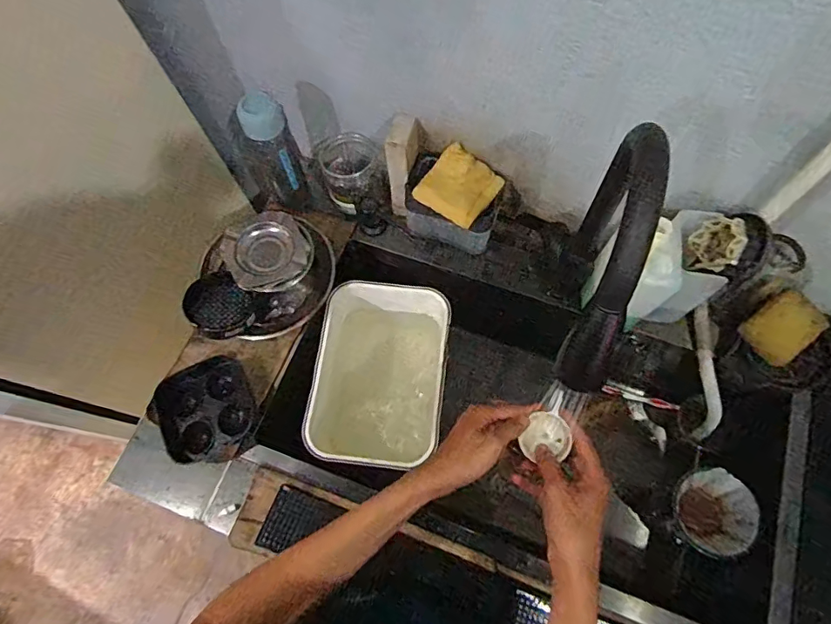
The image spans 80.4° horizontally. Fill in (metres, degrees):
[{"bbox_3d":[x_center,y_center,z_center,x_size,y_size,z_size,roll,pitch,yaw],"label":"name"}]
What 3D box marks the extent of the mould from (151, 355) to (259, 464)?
[{"bbox_3d":[-0.298,0.136,0.700,0.129,0.029,0.130,-28,70,-9],"label":"mould"}]

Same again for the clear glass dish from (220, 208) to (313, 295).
[{"bbox_3d":[-0.218,-0.092,0.735,0.122,0.037,0.120,1,75,-3],"label":"clear glass dish"}]

